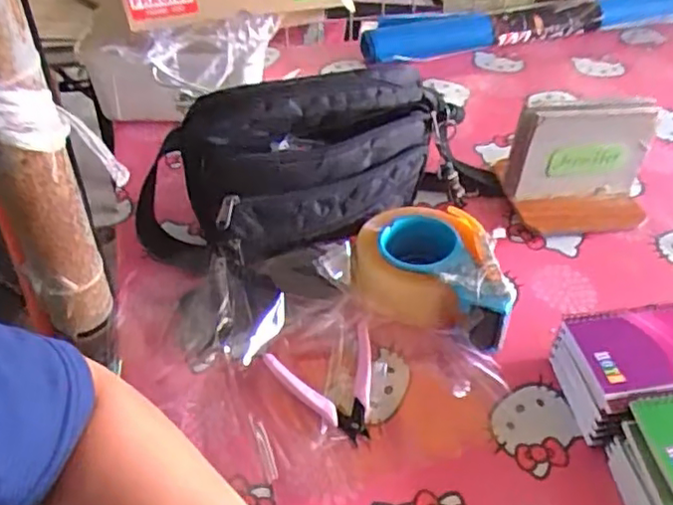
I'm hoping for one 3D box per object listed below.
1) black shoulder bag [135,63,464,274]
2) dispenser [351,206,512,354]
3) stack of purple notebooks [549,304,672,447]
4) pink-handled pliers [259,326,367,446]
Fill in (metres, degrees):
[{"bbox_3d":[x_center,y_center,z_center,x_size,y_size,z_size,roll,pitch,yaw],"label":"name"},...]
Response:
[{"bbox_3d":[-0.023,-0.080,0.670,0.365,0.185,0.122,-10,45,-10],"label":"black shoulder bag"},{"bbox_3d":[0.083,0.021,0.643,0.126,0.067,0.167,-7,44,-7],"label":"dispenser"},{"bbox_3d":[0.264,0.098,0.567,0.140,0.065,0.104,-10,45,-10],"label":"stack of purple notebooks"},{"bbox_3d":[-0.002,0.117,0.570,0.093,0.026,0.103,-15,46,-15],"label":"pink-handled pliers"}]

